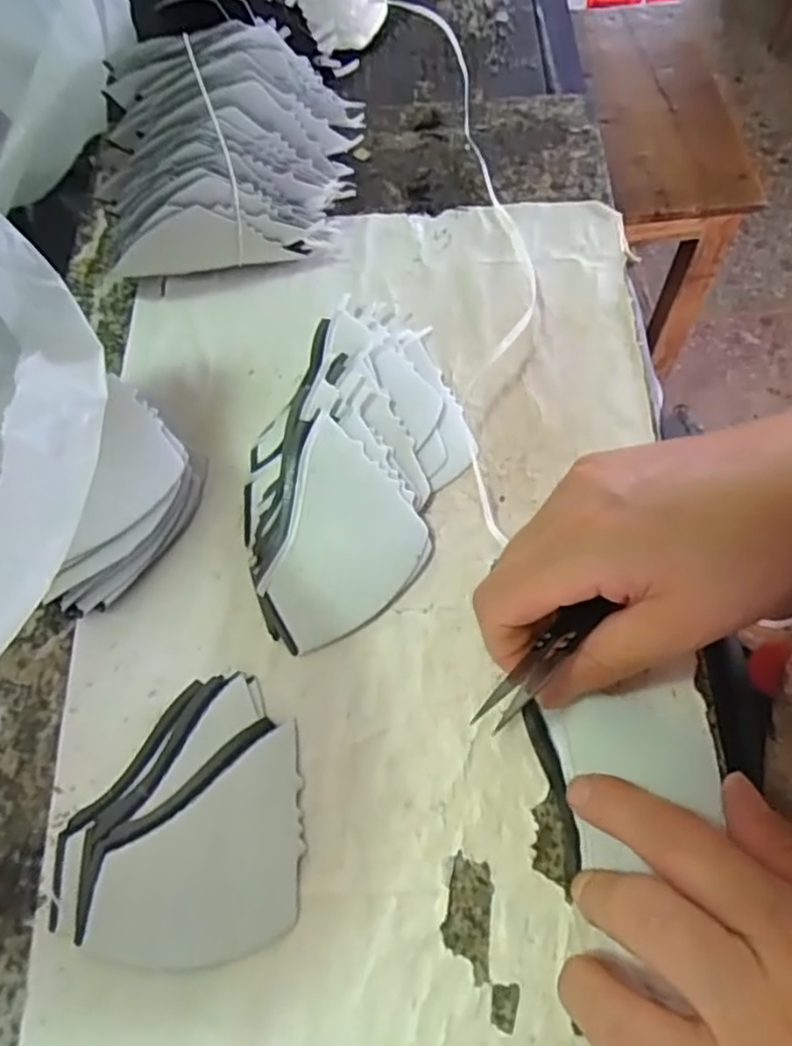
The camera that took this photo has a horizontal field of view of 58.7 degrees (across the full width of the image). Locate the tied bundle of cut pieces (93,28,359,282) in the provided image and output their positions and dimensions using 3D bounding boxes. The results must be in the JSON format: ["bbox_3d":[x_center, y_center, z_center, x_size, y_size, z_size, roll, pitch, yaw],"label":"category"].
[{"bbox_3d":[-0.083,-0.177,0.350,0.128,0.080,0.106,-6,65,1],"label":"tied bundle of cut pieces"}]

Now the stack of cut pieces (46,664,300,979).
[{"bbox_3d":[-0.080,0.107,0.259,0.088,0.011,0.094,-7,65,0],"label":"stack of cut pieces"}]

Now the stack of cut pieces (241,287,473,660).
[{"bbox_3d":[-0.018,-0.030,0.307,0.087,0.029,0.163,21,68,12],"label":"stack of cut pieces"}]

